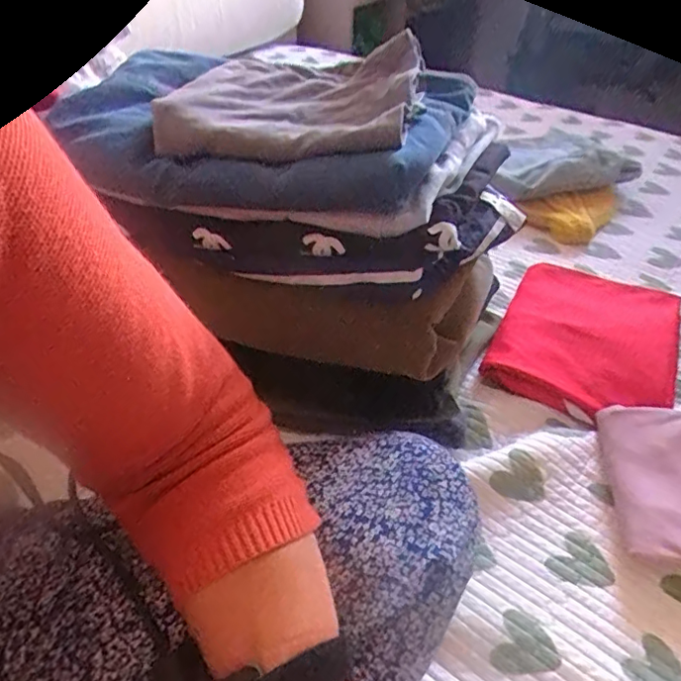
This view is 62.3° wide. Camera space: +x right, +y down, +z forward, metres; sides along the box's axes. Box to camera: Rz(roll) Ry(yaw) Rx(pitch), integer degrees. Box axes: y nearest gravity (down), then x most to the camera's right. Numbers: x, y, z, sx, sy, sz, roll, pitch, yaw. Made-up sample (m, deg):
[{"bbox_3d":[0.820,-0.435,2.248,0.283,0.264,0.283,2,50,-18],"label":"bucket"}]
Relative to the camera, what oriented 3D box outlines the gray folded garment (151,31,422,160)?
[{"bbox_3d":[-0.040,-0.207,0.469,0.208,0.044,0.177,10,42,10],"label":"gray folded garment"}]

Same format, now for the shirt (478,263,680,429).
[{"bbox_3d":[0.281,-0.005,0.642,0.185,0.037,0.236,18,45,21],"label":"shirt"}]

